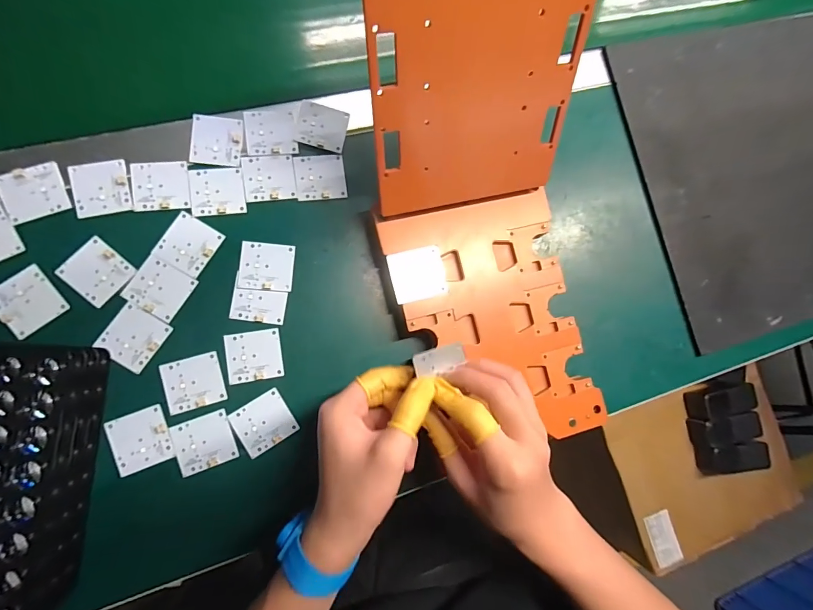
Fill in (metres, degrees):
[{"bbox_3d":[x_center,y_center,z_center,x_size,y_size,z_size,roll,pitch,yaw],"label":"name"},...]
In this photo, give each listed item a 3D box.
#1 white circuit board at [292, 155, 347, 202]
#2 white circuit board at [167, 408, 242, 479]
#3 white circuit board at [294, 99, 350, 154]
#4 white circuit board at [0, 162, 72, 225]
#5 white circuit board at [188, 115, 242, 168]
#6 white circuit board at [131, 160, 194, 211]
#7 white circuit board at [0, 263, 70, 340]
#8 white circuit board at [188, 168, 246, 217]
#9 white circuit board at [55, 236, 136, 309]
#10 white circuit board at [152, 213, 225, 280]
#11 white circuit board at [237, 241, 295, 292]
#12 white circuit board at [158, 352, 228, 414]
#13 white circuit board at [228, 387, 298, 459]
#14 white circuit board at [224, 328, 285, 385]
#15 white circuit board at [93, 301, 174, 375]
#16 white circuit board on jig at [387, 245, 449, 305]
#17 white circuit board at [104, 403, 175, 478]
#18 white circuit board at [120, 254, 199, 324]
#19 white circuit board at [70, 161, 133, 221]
[{"bbox_3d":[-0.084,-0.124,0.368,0.047,0.004,0.044,-7,86,-10],"label":"white circuit board"},{"bbox_3d":[-0.175,0.120,0.328,0.047,0.005,0.044,-18,88,-11],"label":"white circuit board"},{"bbox_3d":[-0.082,-0.175,0.372,0.047,0.004,0.042,13,82,-8],"label":"white circuit board"},{"bbox_3d":[-0.322,-0.097,0.326,0.048,0.005,0.043,-20,90,-12],"label":"white circuit board"},{"bbox_3d":[-0.178,-0.155,0.356,0.044,0.006,0.047,2,84,-9],"label":"white circuit board"},{"bbox_3d":[-0.222,-0.107,0.343,0.048,0.004,0.044,-6,85,-10],"label":"white circuit board"},{"bbox_3d":[-0.318,-0.003,0.316,0.043,0.005,0.047,-39,91,-11],"label":"white circuit board"},{"bbox_3d":[-0.176,-0.105,0.352,0.047,0.004,0.043,-9,86,-10],"label":"white circuit board"},{"bbox_3d":[-0.269,-0.029,0.328,0.046,0.004,0.045,41,80,-3],"label":"white circuit board"},{"bbox_3d":[-0.196,-0.054,0.342,0.043,0.005,0.047,31,80,-5],"label":"white circuit board"},{"bbox_3d":[-0.129,-0.036,0.350,0.047,0.004,0.044,4,84,-9],"label":"white circuit board"},{"bbox_3d":[-0.186,0.068,0.333,0.046,0.007,0.044,-14,87,-11],"label":"white circuit board"},{"bbox_3d":[-0.127,0.106,0.339,0.046,0.005,0.044,-31,90,-11],"label":"white circuit board"},{"bbox_3d":[-0.138,0.046,0.342,0.047,0.004,0.044,-8,86,-10],"label":"white circuit board"},{"bbox_3d":[-0.237,0.028,0.328,0.044,0.006,0.049,33,80,-5],"label":"white circuit board"},{"bbox_3d":[0.010,-0.028,0.341,0.048,0.006,0.045,-14,87,-10],"label":"white circuit board on jig"},{"bbox_3d":[-0.226,0.115,0.322,0.045,0.004,0.048,-20,88,-11],"label":"white circuit board"},{"bbox_3d":[-0.218,-0.015,0.335,0.045,0.004,0.045,32,80,-5],"label":"white circuit board"},{"bbox_3d":[-0.270,-0.103,0.334,0.045,0.004,0.046,-12,86,-10],"label":"white circuit board"}]

